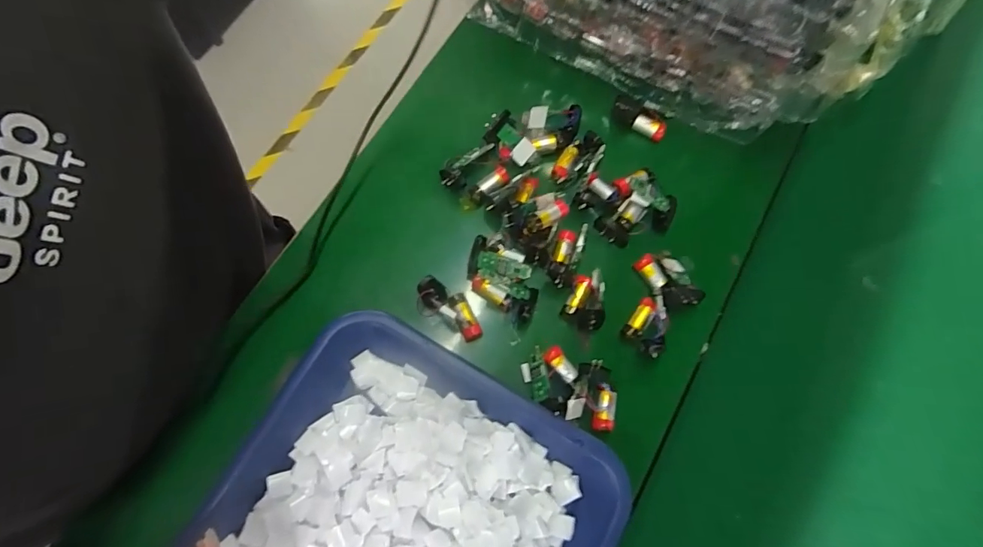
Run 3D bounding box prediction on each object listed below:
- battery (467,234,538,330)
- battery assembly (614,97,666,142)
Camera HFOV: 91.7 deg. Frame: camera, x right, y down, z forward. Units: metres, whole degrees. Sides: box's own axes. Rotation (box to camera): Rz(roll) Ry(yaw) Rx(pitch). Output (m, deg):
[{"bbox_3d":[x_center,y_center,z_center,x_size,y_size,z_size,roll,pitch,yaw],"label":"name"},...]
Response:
[{"bbox_3d":[0.010,0.005,0.384,0.075,0.029,0.040,43,78,11],"label":"battery"},{"bbox_3d":[0.137,-0.143,0.438,0.052,0.020,0.018,30,76,8],"label":"battery assembly"}]

